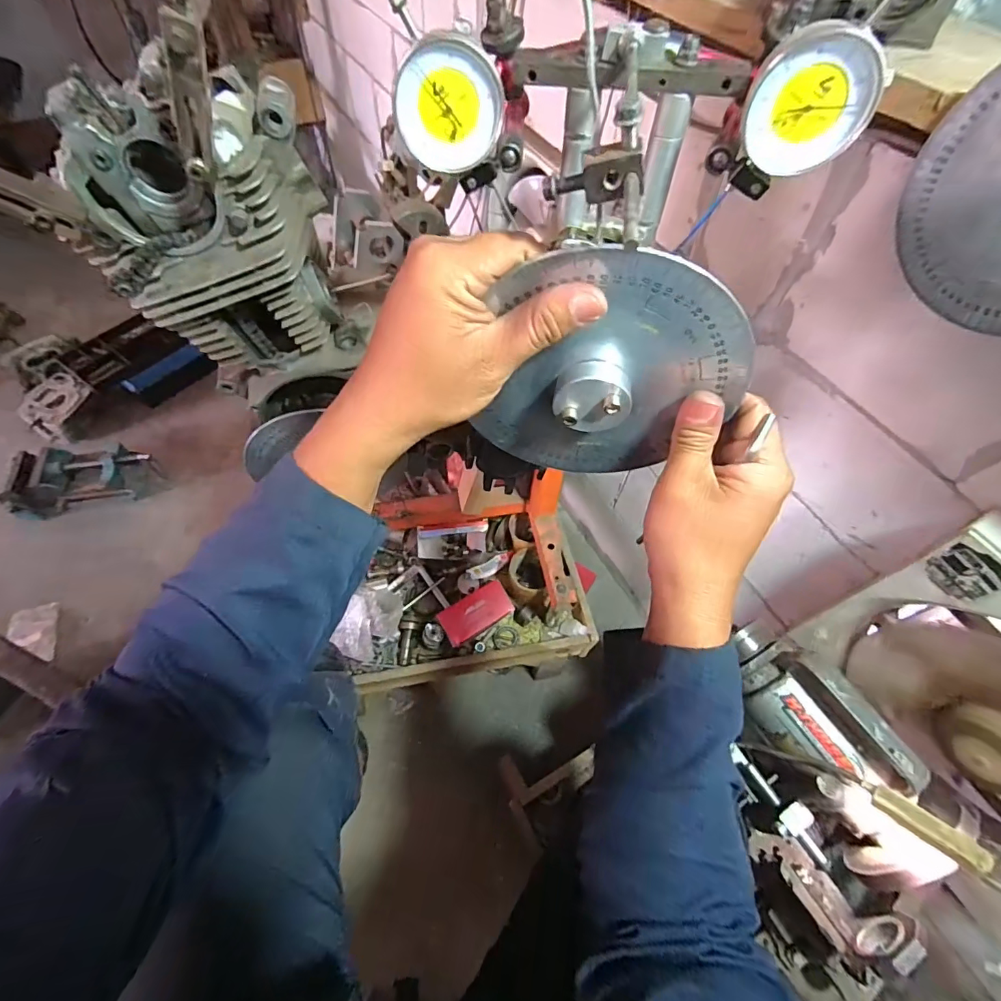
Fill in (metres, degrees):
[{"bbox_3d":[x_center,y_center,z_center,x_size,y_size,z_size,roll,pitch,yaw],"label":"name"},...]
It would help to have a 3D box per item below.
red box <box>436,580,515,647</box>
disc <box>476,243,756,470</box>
[{"bbox_3d":[-0.042,0.194,0.825,0.124,0.020,0.064,-29,64,-19],"label":"red box"},{"bbox_3d":[0.062,-0.064,0.272,0.137,0.153,0.030,9,58,2],"label":"disc"}]

